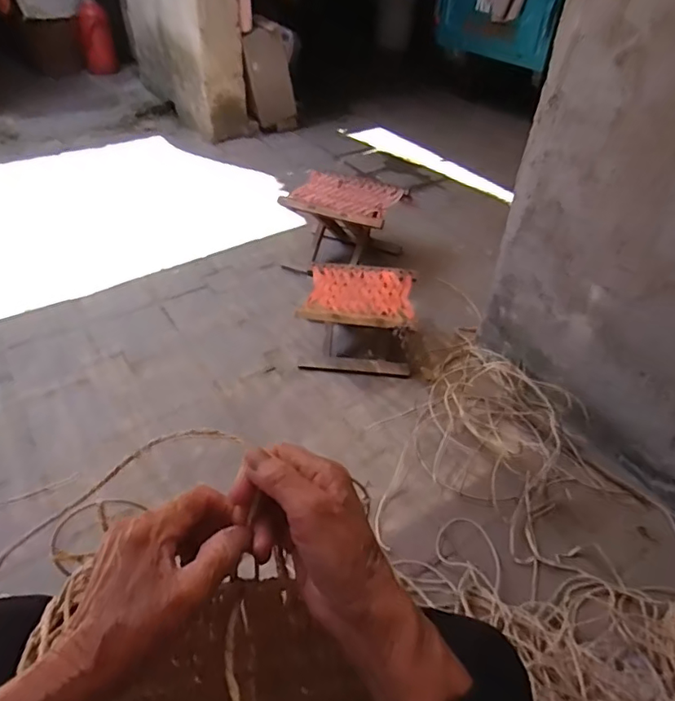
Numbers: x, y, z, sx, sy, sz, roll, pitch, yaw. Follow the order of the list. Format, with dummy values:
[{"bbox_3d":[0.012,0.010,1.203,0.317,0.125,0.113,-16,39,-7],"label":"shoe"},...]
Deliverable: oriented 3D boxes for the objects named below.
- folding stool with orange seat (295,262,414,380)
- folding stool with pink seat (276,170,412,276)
[{"bbox_3d":[0.056,-0.079,1.388,0.273,0.184,0.233,7,42,4],"label":"folding stool with orange seat"},{"bbox_3d":[0.026,-0.374,1.684,0.312,0.248,0.284,17,44,15],"label":"folding stool with pink seat"}]

